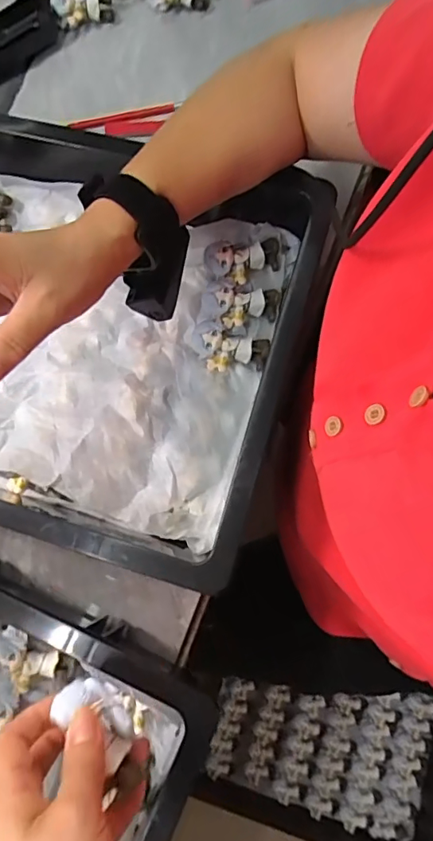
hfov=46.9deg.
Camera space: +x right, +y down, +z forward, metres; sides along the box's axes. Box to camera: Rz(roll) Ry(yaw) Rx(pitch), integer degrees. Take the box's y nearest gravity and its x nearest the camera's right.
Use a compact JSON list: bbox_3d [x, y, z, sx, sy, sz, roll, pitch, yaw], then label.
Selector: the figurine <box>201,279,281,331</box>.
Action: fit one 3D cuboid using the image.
[{"bbox_3d":[0.019,-0.094,0.405,0.062,0.025,0.036,9,79,6],"label":"figurine"}]

